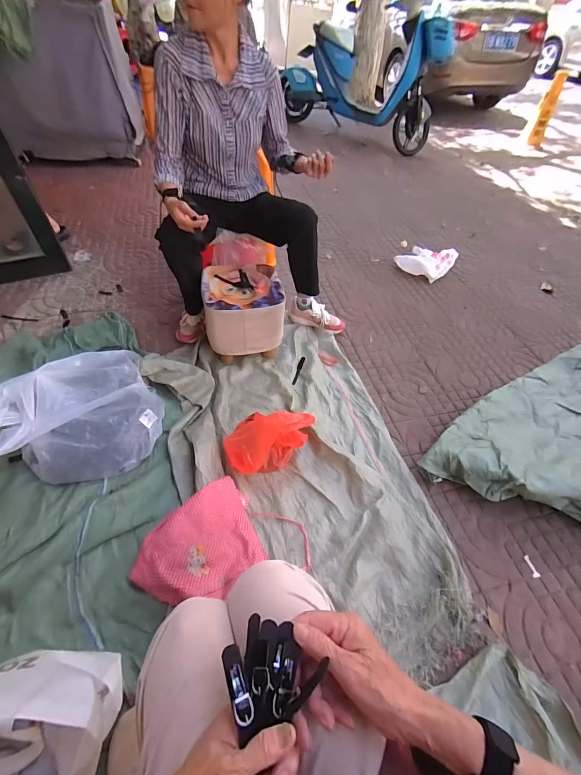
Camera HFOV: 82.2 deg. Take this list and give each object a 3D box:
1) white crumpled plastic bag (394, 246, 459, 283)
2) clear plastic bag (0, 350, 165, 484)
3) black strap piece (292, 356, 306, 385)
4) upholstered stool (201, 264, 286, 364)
[{"bbox_3d":[0.672,-0.639,1.668,0.244,0.097,0.199,39,58,24],"label":"white crumpled plastic bag"},{"bbox_3d":[-0.588,0.061,0.910,0.425,0.171,0.345,-5,52,-7],"label":"clear plastic bag"},{"bbox_3d":[0.028,-0.061,1.183,0.017,0.008,0.134,17,52,8],"label":"black strap piece"},{"bbox_3d":[-0.164,-0.251,1.149,0.242,0.230,0.261,-9,52,-10],"label":"upholstered stool"}]

